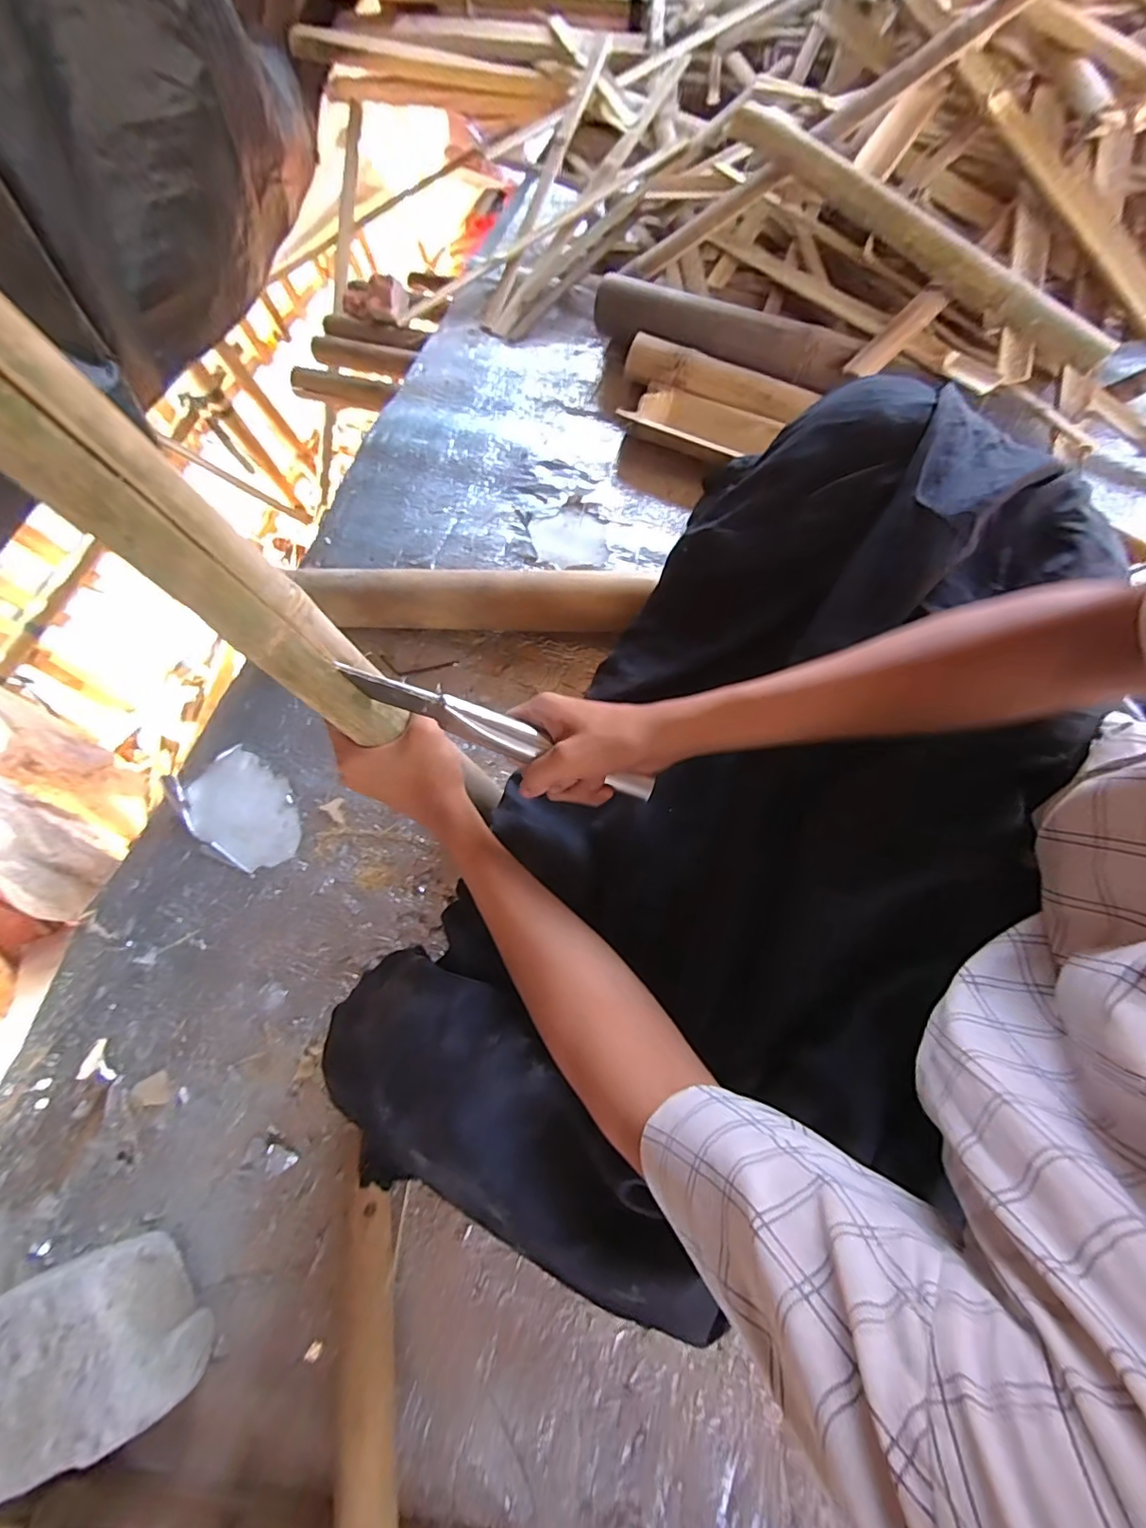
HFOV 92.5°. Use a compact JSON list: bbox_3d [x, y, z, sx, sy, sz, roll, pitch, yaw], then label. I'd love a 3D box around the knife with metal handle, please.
[{"bbox_3d":[-0.054,-0.021,0.431,0.252,0.028,0.024,21,70,-11],"label":"knife with metal handle"}]

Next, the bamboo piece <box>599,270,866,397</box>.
[{"bbox_3d":[0.198,-0.588,0.748,0.367,0.051,0.064,29,73,13],"label":"bamboo piece"}]

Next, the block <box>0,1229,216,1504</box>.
[{"bbox_3d":[-0.372,0.447,0.426,0.133,0.085,0.121,-21,69,-5],"label":"block"}]

